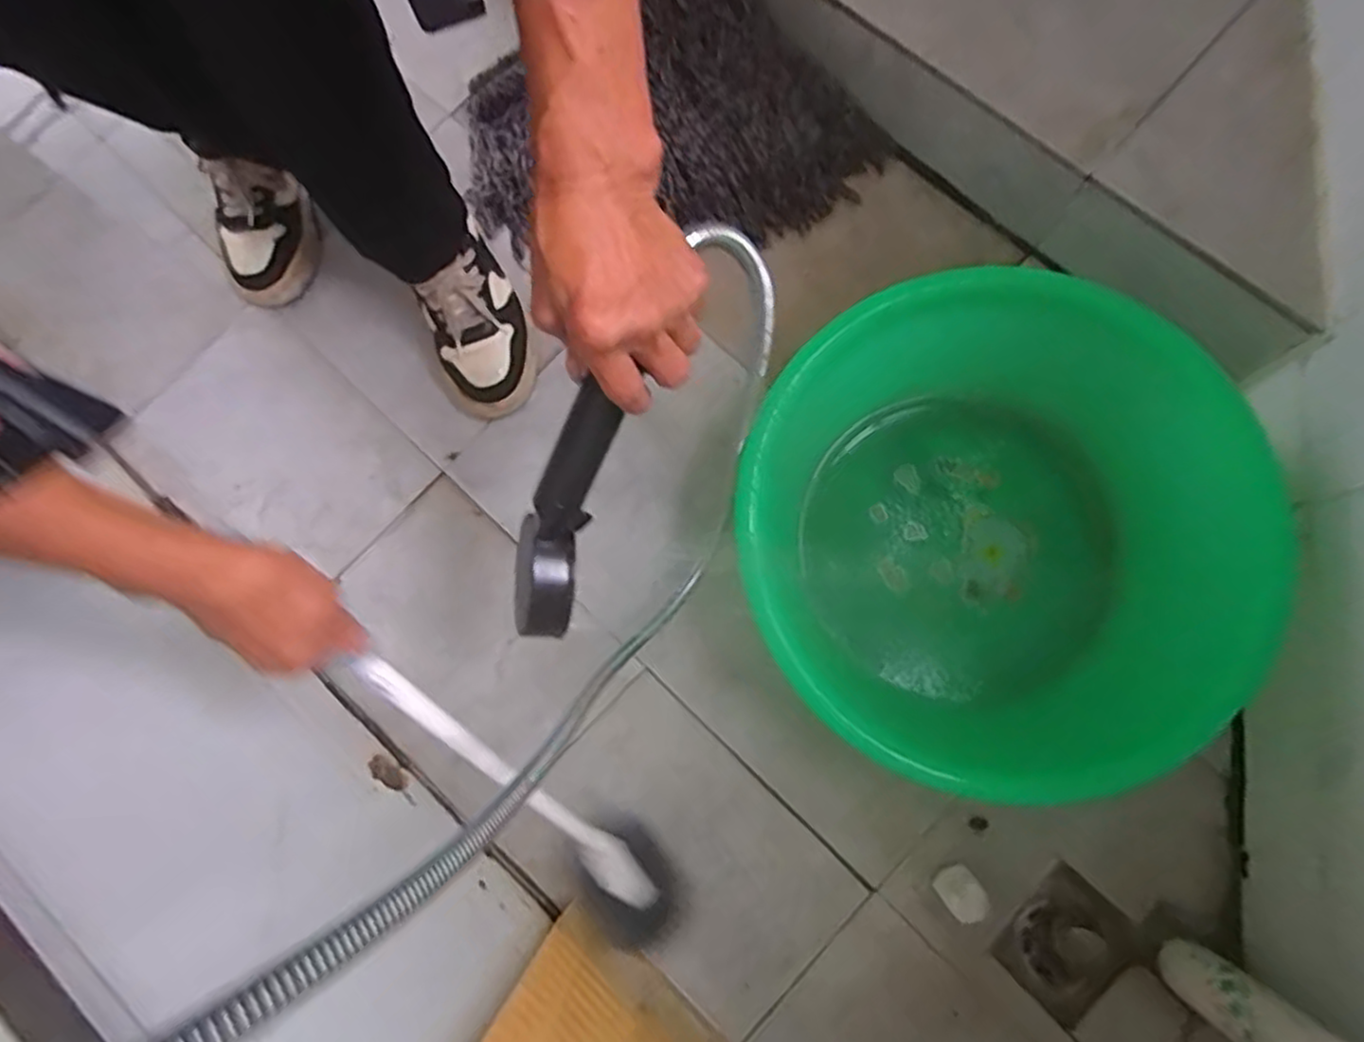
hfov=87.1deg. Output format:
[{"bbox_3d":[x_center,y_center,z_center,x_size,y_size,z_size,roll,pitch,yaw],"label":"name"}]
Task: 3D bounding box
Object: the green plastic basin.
[{"bbox_3d":[0.284,0.021,0.675,0.442,0.201,0.439,0,73,0],"label":"green plastic basin"}]

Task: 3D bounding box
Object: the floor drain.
[{"bbox_3d":[0.361,0.398,0.676,0.097,0.025,0.110,43,77,12],"label":"floor drain"}]

